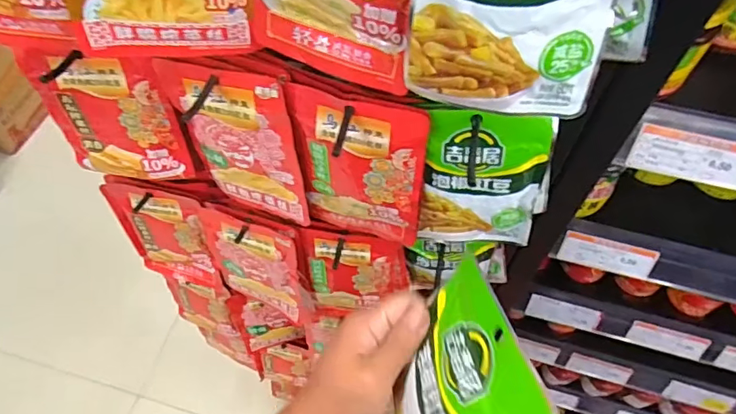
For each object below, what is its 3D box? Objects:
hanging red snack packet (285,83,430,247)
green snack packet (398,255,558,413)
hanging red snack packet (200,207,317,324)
[{"bbox_3d":[-0.007,-0.025,0.429,0.109,0.162,0.023,14,59,8],"label":"hanging red snack packet"},{"bbox_3d":[0.048,0.113,0.321,0.017,0.136,0.107,17,37,-30],"label":"green snack packet"},{"bbox_3d":[-0.121,0.069,0.573,0.112,0.164,0.014,16,49,15],"label":"hanging red snack packet"}]

